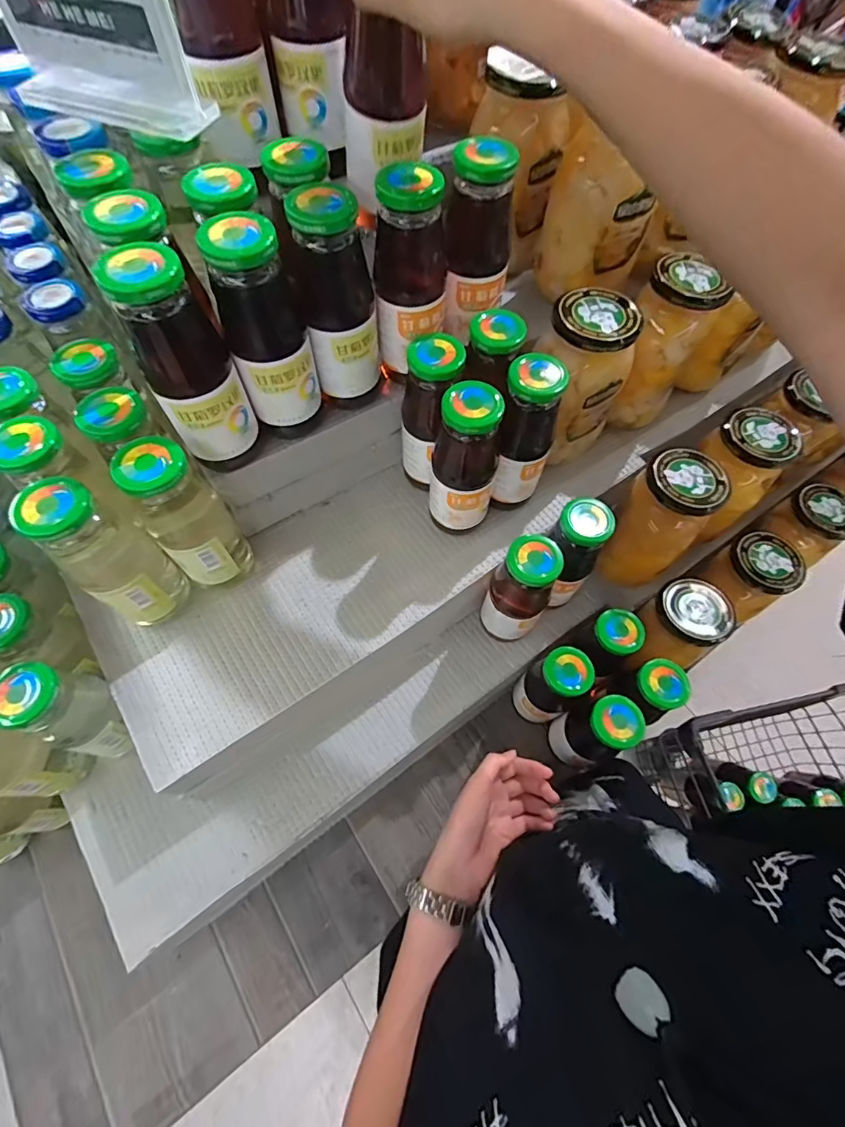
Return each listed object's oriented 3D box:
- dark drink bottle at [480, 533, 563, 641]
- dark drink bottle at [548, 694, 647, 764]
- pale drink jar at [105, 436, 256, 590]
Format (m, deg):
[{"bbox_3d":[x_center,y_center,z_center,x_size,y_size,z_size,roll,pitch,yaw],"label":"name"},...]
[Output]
[{"bbox_3d":[0.097,0.028,0.470,0.053,0.136,0.058,1,63,-1],"label":"dark drink bottle"},{"bbox_3d":[0.183,0.183,0.499,0.053,0.141,0.054,1,63,-1],"label":"dark drink bottle"},{"bbox_3d":[-0.195,-0.032,0.401,0.058,0.164,0.052,-32,68,-16],"label":"pale drink jar"}]

